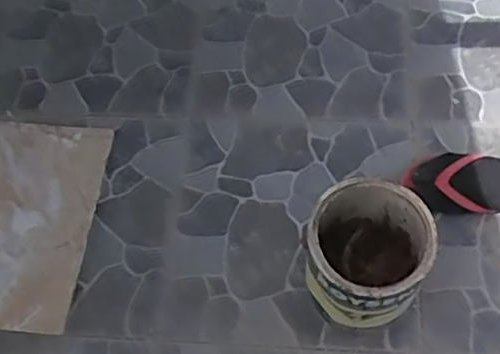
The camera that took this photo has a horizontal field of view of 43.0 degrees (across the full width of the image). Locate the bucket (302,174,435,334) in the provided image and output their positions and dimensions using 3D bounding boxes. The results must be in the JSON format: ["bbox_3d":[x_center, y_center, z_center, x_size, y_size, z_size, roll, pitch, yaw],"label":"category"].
[{"bbox_3d":[0.151,0.102,0.850,0.160,0.166,0.161,-2,63,4],"label":"bucket"}]

